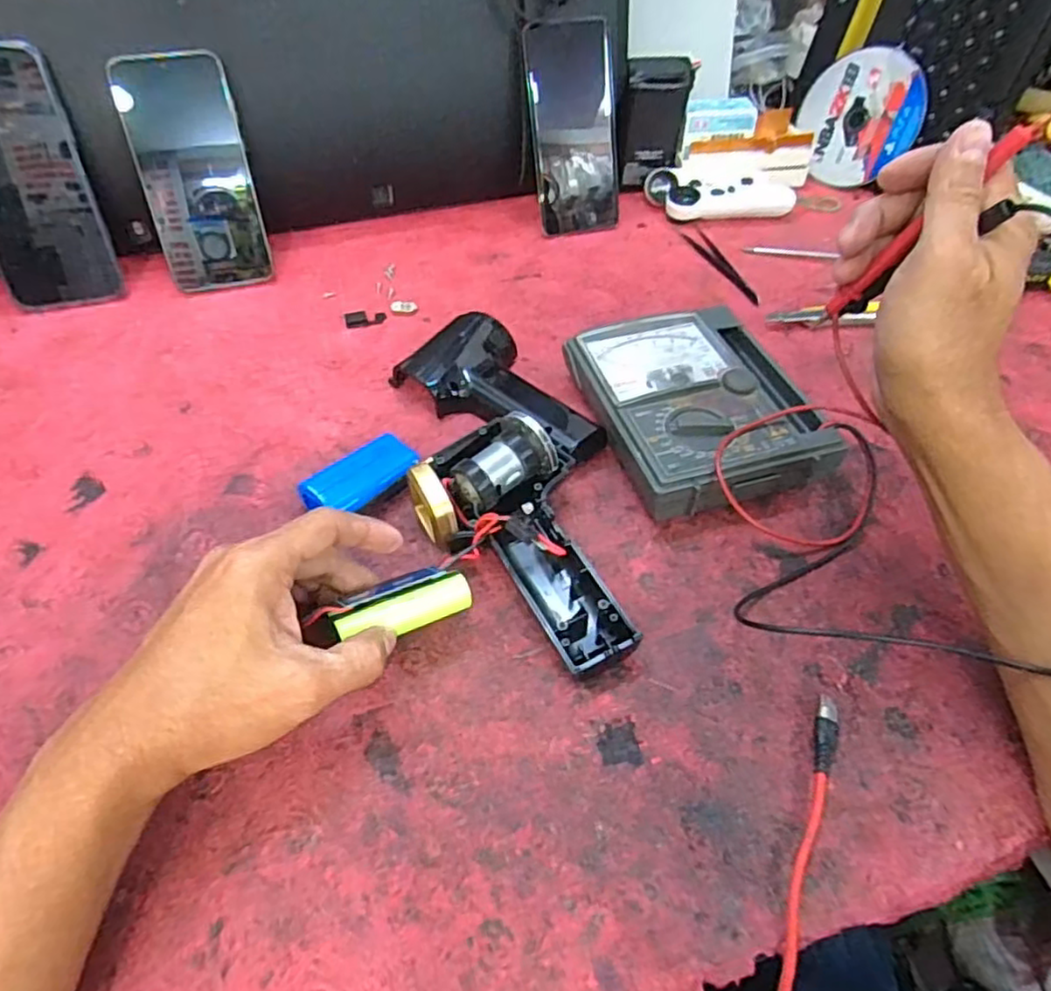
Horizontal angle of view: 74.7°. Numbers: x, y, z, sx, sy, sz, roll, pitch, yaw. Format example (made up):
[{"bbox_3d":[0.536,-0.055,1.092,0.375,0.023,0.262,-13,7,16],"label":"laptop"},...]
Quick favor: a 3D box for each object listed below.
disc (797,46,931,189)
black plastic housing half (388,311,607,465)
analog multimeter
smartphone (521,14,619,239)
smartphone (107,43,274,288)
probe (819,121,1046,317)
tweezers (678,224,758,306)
[{"bbox_3d":[0.312,-0.355,0.643,0.006,0.107,0.107,-17,83,-43],"label":"disc"},{"bbox_3d":[-0.010,-0.069,0.459,0.087,0.025,0.145,-36,59,-29],"label":"black plastic housing half"},{"bbox_3d":[0.107,-0.056,0.442,0.130,0.039,0.157,-14,51,-15],"label":"analog multimeter"},{"bbox_3d":[0.043,-0.313,0.595,0.076,0.161,0.015,-16,28,-16],"label":"smartphone"},{"bbox_3d":[-0.249,-0.242,0.524,0.078,0.159,0.007,-17,30,-20],"label":"smartphone"},{"bbox_3d":[0.179,-0.121,0.314,0.010,0.107,0.011,28,49,-11],"label":"probe"},{"bbox_3d":[0.170,-0.198,0.586,0.023,0.005,0.119,-15,51,-15],"label":"tweezers"}]

